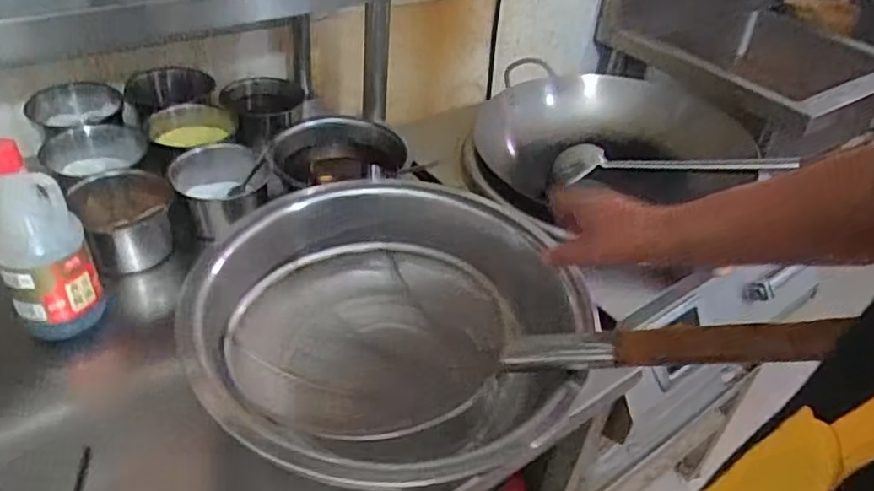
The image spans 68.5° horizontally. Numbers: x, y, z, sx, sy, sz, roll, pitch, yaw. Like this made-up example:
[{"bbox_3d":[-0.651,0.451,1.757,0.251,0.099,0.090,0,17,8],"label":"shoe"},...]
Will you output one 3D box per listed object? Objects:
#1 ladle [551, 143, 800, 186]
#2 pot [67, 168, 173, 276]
[{"bbox_3d":[0.356,-0.131,0.998,0.350,0.040,0.087,3,36,22],"label":"ladle"},{"bbox_3d":[-0.386,-0.029,0.798,0.103,0.085,0.110,4,39,-3],"label":"pot"}]

